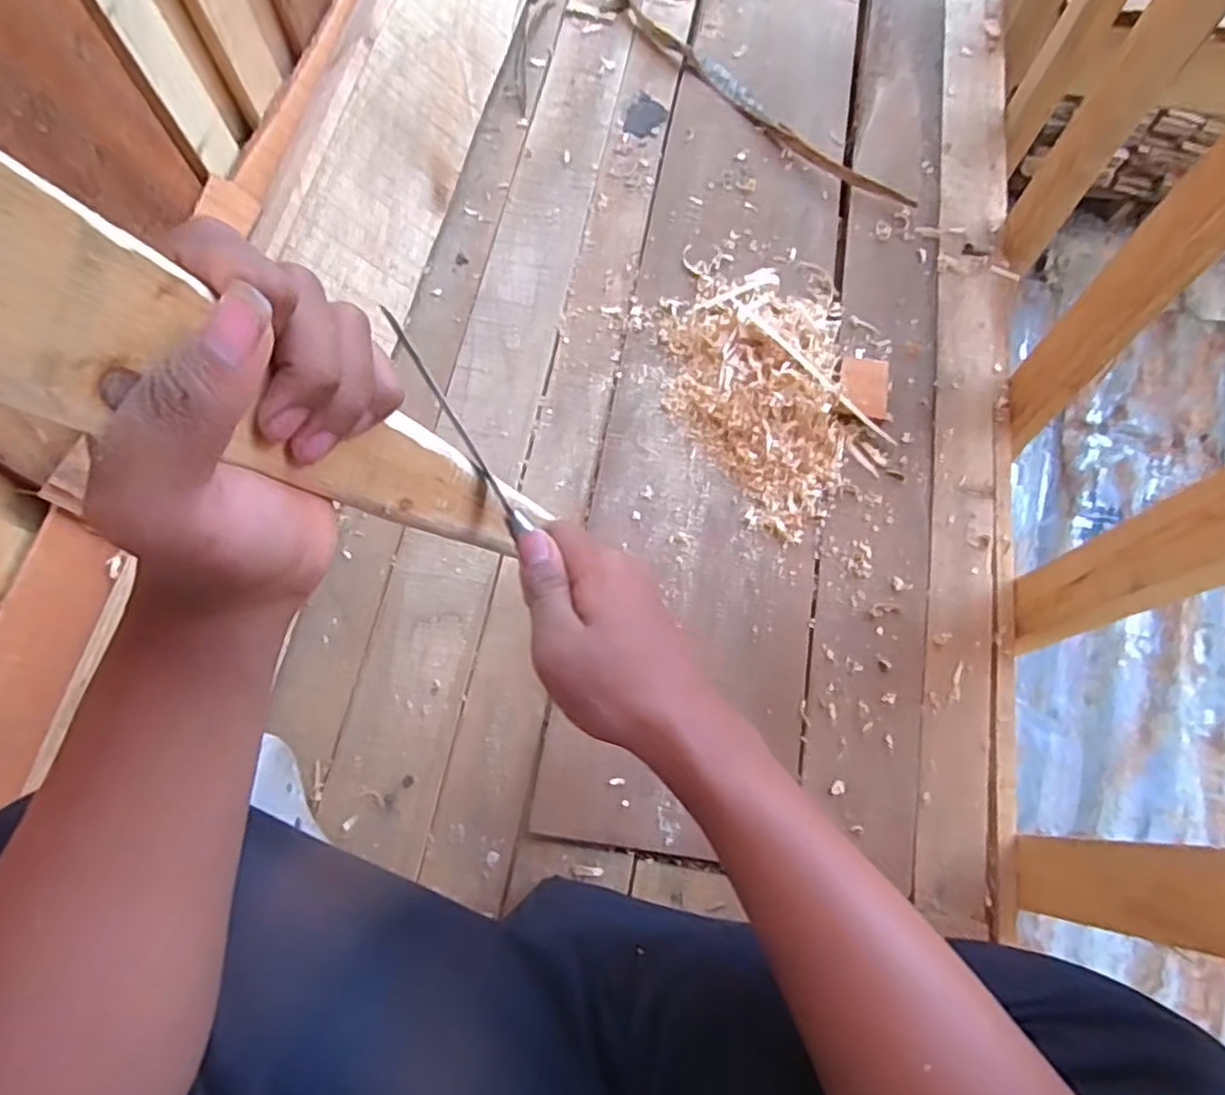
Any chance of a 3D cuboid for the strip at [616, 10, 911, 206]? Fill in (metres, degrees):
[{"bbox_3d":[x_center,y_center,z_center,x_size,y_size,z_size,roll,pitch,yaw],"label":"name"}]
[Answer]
[{"bbox_3d":[0.154,-0.481,0.762,0.035,0.009,0.405,-43,78,-14],"label":"strip"}]

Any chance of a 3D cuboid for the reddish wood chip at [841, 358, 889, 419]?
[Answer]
[{"bbox_3d":[0.229,-0.147,0.632,0.042,0.004,0.059,12,71,2],"label":"reddish wood chip"}]

